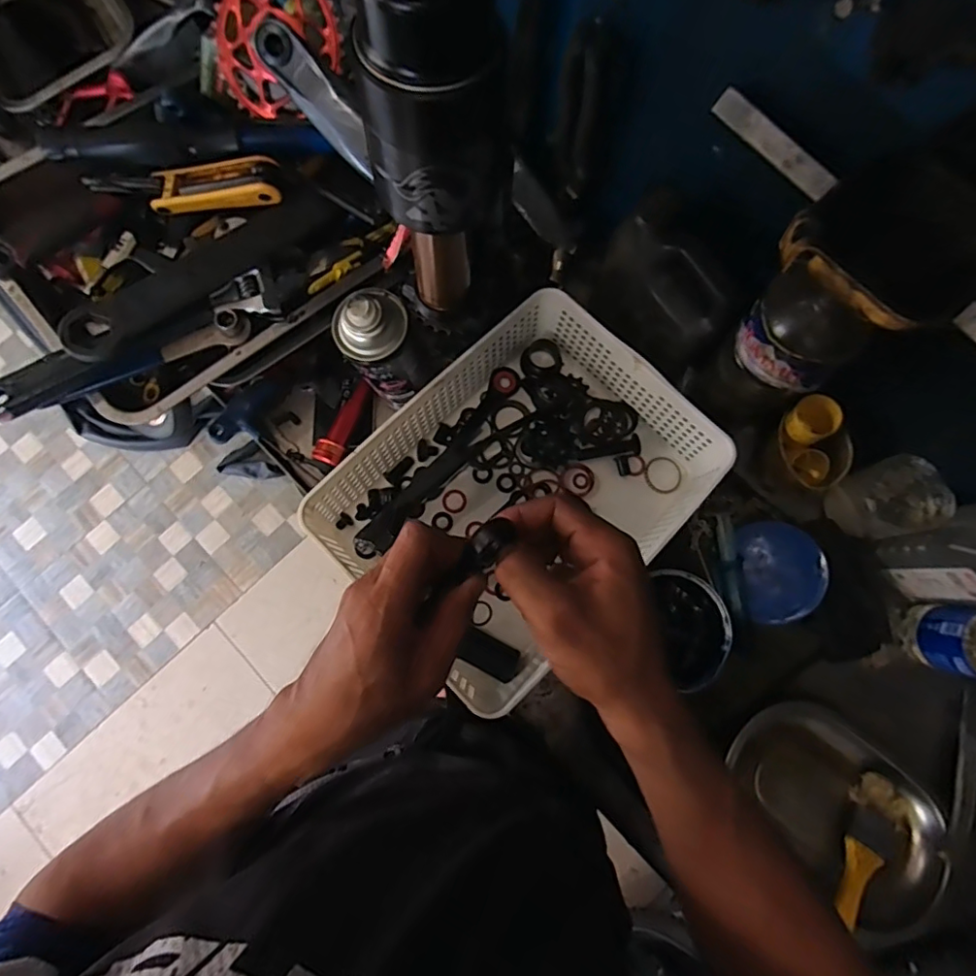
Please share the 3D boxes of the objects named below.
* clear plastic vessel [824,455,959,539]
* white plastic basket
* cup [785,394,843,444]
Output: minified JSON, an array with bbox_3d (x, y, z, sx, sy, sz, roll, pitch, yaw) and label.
[{"bbox_3d":[0.377,0.012,0.523,0.058,0.092,0.065,-13,80,-4],"label":"clear plastic vessel"},{"bbox_3d":[0.033,-0.001,0.519,0.245,0.082,0.317,44,81,7],"label":"white plastic basket"},{"bbox_3d":[0.293,-0.061,0.492,0.041,0.027,0.037,-42,83,-8],"label":"cup"}]

